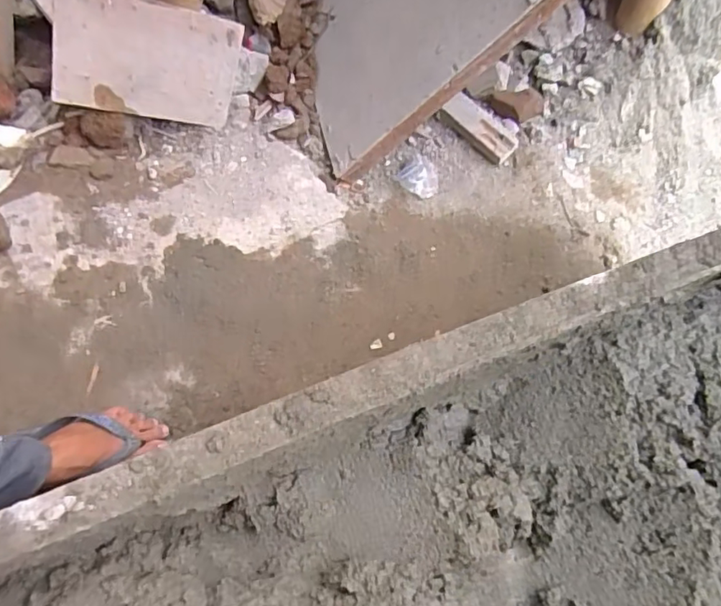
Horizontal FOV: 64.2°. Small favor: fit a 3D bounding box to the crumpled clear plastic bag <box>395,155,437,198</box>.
[{"bbox_3d":[0.121,-0.251,1.151,0.078,0.027,0.077,35,70,13],"label":"crumpled clear plastic bag"}]

